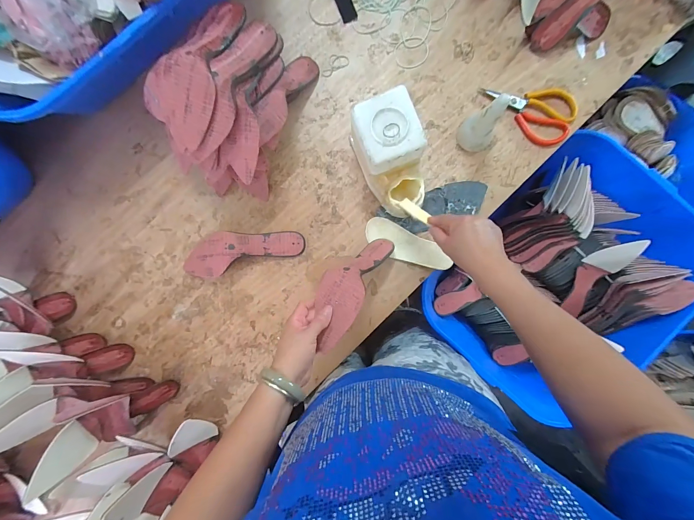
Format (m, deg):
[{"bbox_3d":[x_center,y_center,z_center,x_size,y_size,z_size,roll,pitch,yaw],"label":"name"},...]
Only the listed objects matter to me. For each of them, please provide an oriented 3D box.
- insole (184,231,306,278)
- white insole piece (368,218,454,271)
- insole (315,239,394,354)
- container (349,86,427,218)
[{"bbox_3d":[-0.220,-0.020,0.602,0.254,0.050,0.079,-13,89,3],"label":"insole"},{"bbox_3d":[0.121,-0.027,0.594,0.179,0.006,0.058,27,97,8],"label":"white insole piece"},{"bbox_3d":[0.009,0.030,0.511,0.080,0.058,0.245,33,49,2],"label":"insole"},{"bbox_3d":[0.088,-0.186,0.547,0.112,0.135,0.200,-22,89,3],"label":"container"}]

